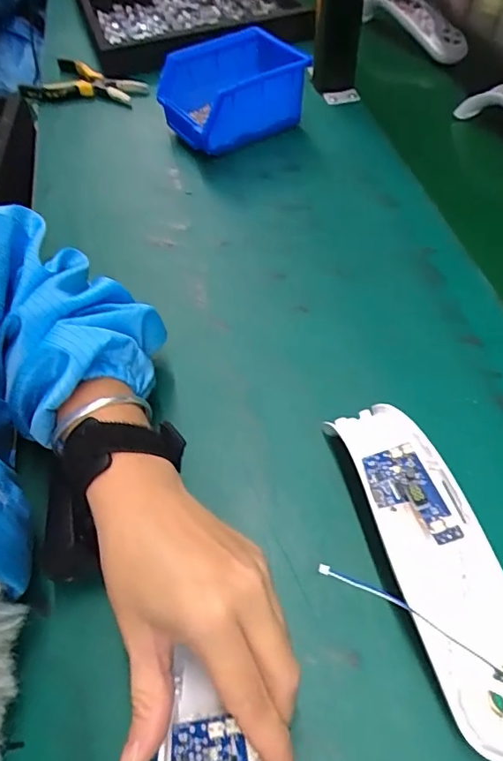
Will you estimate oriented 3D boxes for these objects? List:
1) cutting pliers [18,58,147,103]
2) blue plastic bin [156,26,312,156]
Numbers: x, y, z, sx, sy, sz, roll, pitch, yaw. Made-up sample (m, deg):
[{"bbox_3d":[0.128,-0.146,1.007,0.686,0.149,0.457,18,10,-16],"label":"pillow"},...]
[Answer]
[{"bbox_3d":[-0.207,-0.352,0.635,0.137,0.027,0.084,30,61,22],"label":"cutting pliers"},{"bbox_3d":[-0.027,-0.313,0.568,0.138,0.073,0.107,-29,58,-16],"label":"blue plastic bin"}]

